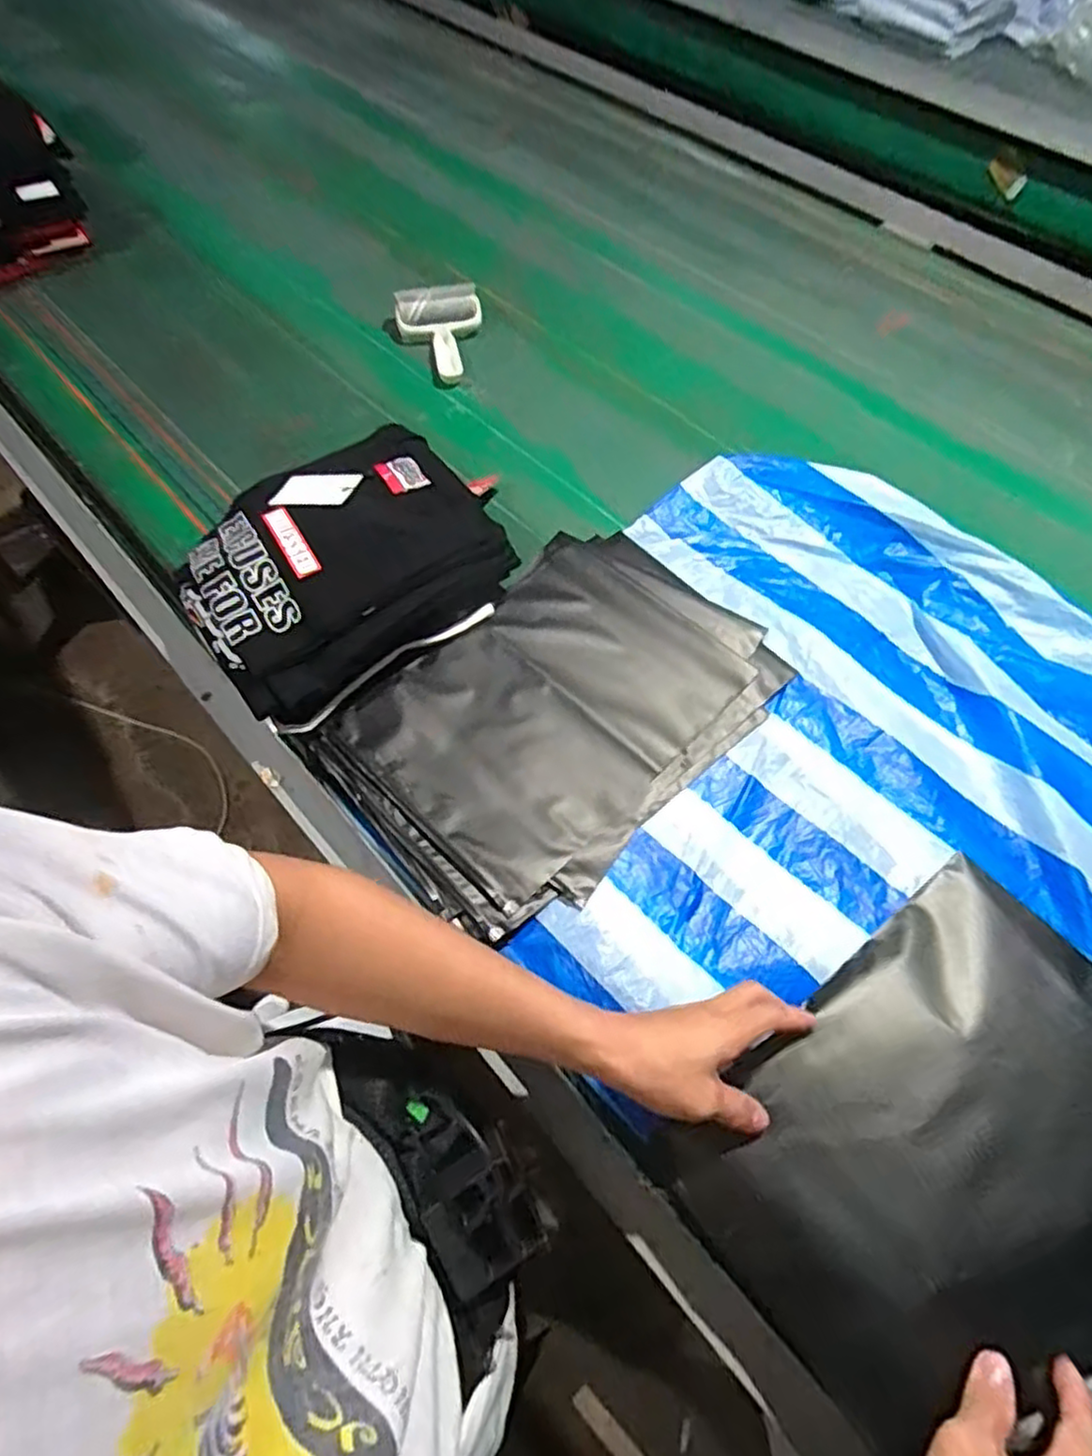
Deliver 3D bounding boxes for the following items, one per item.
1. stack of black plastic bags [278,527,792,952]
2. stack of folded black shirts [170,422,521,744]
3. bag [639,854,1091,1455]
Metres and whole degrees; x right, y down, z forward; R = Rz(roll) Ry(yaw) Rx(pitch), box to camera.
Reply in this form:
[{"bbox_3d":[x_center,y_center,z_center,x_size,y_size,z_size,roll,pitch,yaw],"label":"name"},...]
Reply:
[{"bbox_3d":[0.011,-0.021,0.685,0.286,0.024,0.404,41,69,20],"label":"stack of black plastic bags"},{"bbox_3d":[-0.216,-0.173,0.726,0.298,0.112,0.249,-33,66,-16],"label":"stack of folded black shirts"},{"bbox_3d":[0.278,0.284,0.467,0.332,0.040,0.252,-33,65,-17],"label":"bag"}]

